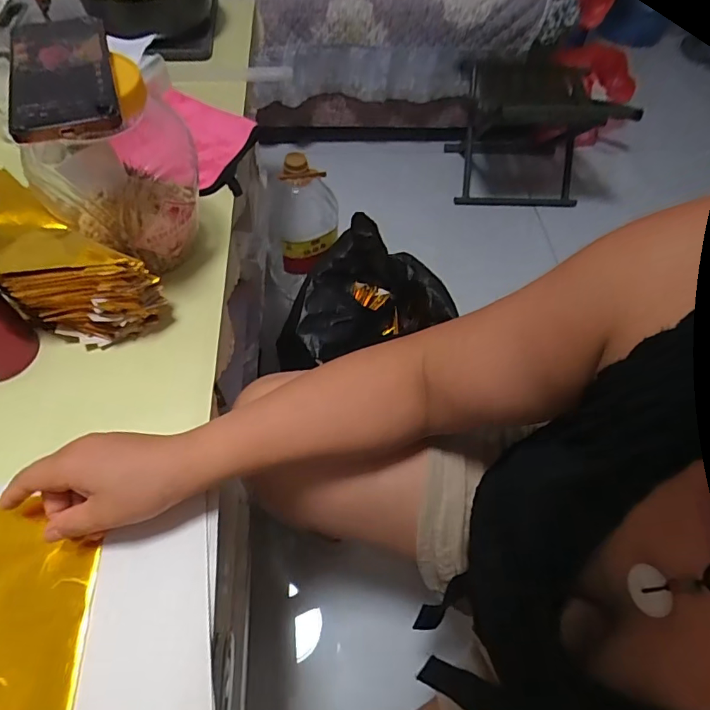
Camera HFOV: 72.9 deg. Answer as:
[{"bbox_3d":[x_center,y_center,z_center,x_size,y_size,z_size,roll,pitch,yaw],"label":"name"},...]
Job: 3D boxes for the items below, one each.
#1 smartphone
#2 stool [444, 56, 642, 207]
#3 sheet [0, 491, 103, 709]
[{"bbox_3d":[-0.230,-0.223,0.376,0.075,0.012,0.153,-15,59,-13],"label":"smartphone"},{"bbox_3d":[0.474,-0.617,1.340,0.361,0.304,0.330,4,57,-1],"label":"stool"},{"bbox_3d":[-0.233,0.192,0.339,0.090,0.010,0.170,-4,57,-6],"label":"sheet"}]

